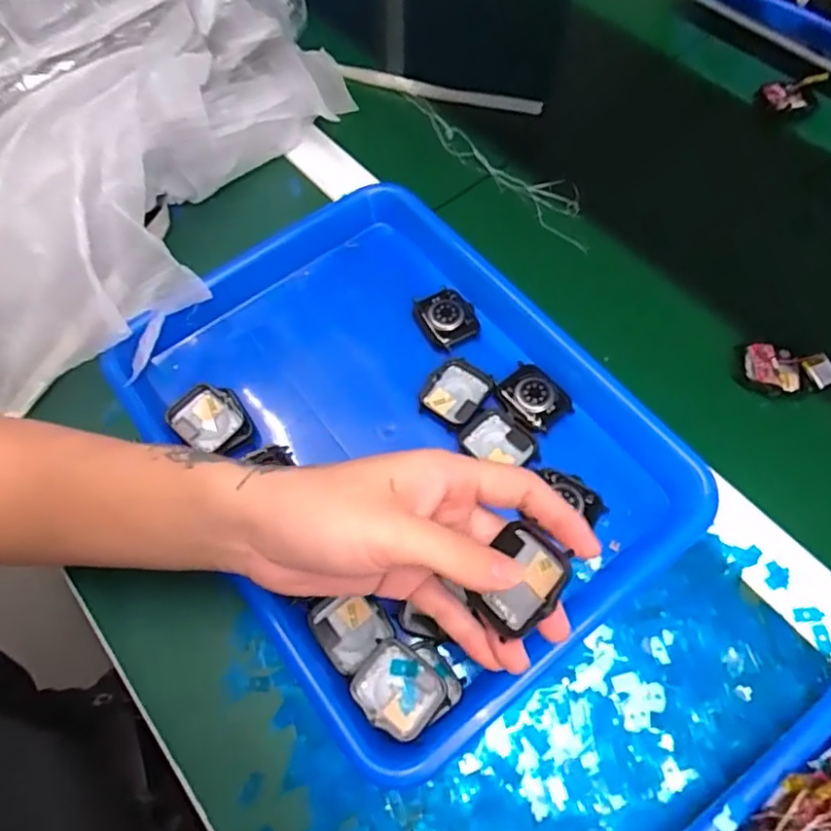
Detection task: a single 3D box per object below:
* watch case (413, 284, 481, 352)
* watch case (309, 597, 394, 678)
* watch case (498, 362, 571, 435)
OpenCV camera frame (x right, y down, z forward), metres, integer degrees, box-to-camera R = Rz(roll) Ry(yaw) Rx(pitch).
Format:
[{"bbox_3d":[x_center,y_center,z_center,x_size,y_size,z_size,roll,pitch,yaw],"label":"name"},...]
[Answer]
[{"bbox_3d":[0.022,-0.068,0.439,0.036,0.021,0.043,-19,63,-7],"label":"watch case"},{"bbox_3d":[-0.036,0.116,0.344,0.037,0.007,0.038,-34,66,-14],"label":"watch case"},{"bbox_3d":[0.076,-0.012,0.402,0.035,0.012,0.043,-38,67,-16],"label":"watch case"}]

